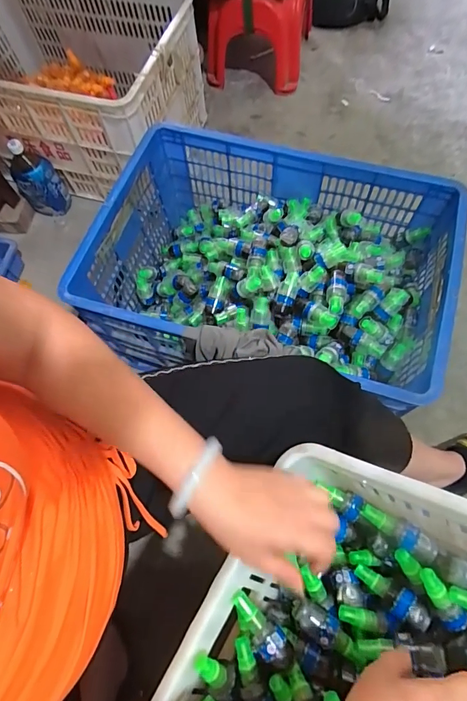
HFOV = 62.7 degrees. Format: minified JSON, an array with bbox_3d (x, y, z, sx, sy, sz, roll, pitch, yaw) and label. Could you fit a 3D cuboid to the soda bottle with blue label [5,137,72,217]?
[{"bbox_3d":[-0.502,-0.435,0.983,0.110,0.205,0.084,-32,69,-10],"label":"soda bottle with blue label"}]

